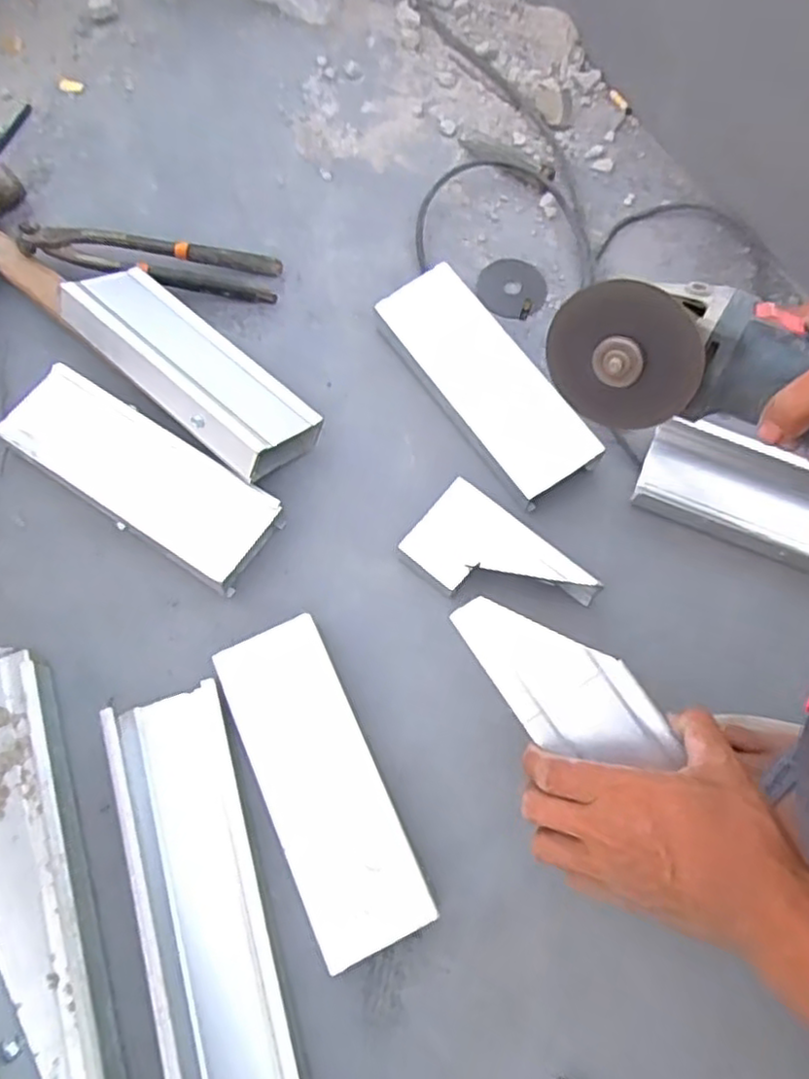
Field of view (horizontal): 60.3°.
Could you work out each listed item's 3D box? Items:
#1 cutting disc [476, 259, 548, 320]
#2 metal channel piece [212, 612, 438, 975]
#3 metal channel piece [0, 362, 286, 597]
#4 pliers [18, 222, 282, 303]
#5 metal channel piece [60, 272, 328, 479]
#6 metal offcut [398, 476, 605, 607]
[{"bbox_3d":[0.100,-0.233,0.641,0.063,0.008,0.064,1,70,-2],"label":"cutting disc"},{"bbox_3d":[-0.057,0.163,0.471,0.073,0.037,0.210,-23,73,-10],"label":"metal channel piece"},{"bbox_3d":[-0.206,-0.048,0.549,0.221,0.037,0.080,33,72,9],"label":"metal channel piece"},{"bbox_3d":[-0.221,-0.245,0.613,0.217,0.013,0.048,4,76,-10],"label":"pliers"},{"bbox_3d":[-0.172,-0.138,0.560,0.218,0.033,0.081,40,54,10],"label":"metal channel piece"},{"bbox_3d":[0.069,0.024,0.530,0.131,0.039,0.075,40,73,11],"label":"metal offcut"}]

